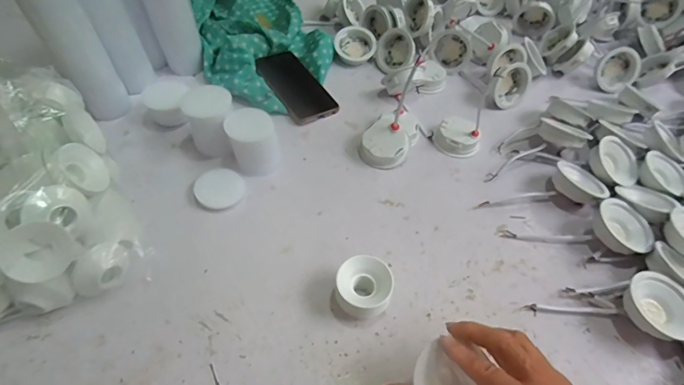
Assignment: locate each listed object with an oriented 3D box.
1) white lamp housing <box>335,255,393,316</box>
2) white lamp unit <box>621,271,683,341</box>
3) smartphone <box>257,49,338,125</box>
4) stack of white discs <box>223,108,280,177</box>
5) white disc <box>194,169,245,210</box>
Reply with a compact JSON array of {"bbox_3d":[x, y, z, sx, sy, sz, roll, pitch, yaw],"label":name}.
[{"bbox_3d":[0.022,0.102,0.427,0.057,0.045,0.057,3,52,-2],"label":"white lamp housing"},{"bbox_3d":[0.333,0.125,0.438,0.070,0.039,0.070,2,52,-3],"label":"white lamp unit"},{"bbox_3d":[-0.075,-0.173,0.655,0.077,0.010,0.162,-26,58,-22],"label":"smartphone"},{"bbox_3d":[-0.115,-0.067,0.533,0.063,0.061,0.057,-11,54,-13],"label":"stack of white discs"},{"bbox_3d":[-0.154,-0.005,0.520,0.058,0.012,0.054,2,52,-3],"label":"white disc"}]

